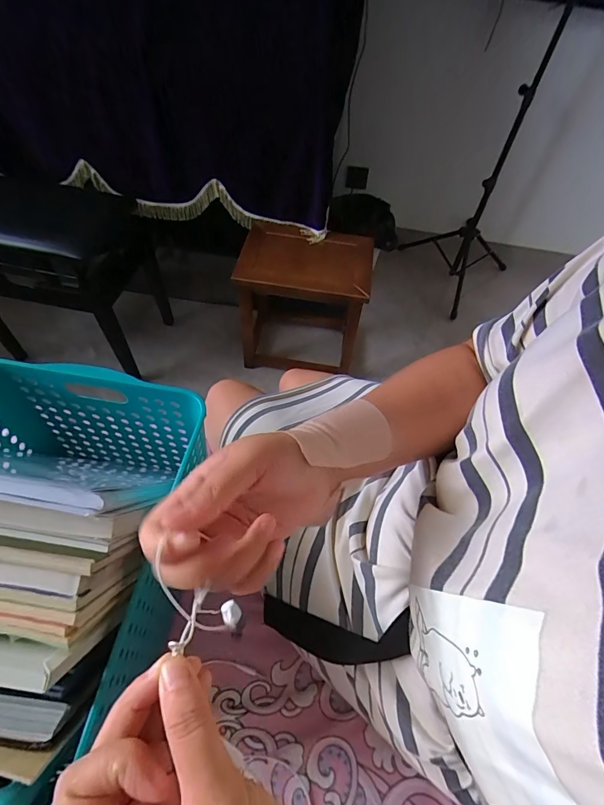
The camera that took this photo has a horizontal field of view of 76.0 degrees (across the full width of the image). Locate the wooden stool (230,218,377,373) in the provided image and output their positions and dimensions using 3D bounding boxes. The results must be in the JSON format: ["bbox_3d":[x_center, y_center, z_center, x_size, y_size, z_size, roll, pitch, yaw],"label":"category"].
[{"bbox_3d":[-0.009,-0.327,1.297,0.421,0.412,0.299,10,55,3],"label":"wooden stool"}]

